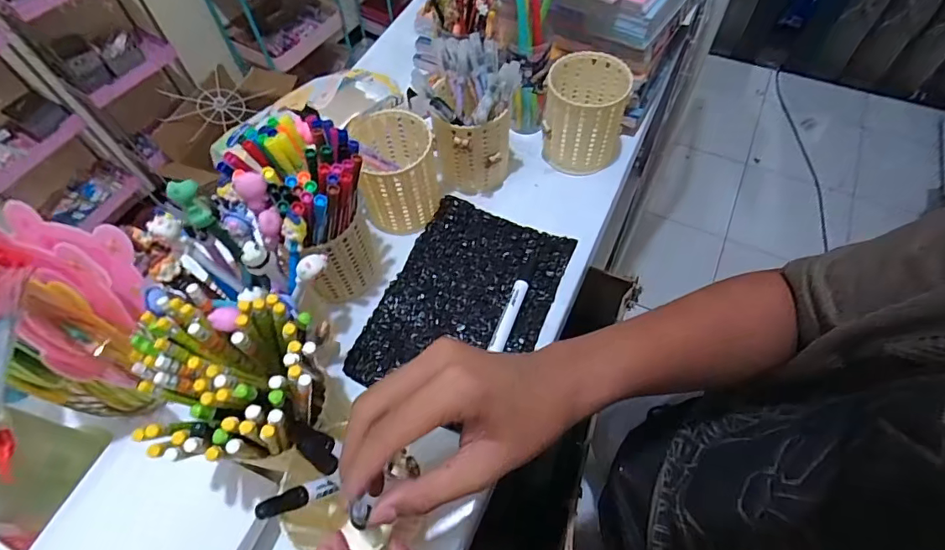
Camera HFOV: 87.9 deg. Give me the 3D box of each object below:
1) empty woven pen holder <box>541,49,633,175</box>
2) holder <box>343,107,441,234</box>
[{"bbox_3d":[0.123,-0.181,0.547,0.082,0.100,0.090,7,60,6],"label":"empty woven pen holder"},{"bbox_3d":[-0.080,-0.106,0.515,0.089,0.099,0.093,-9,60,-3],"label":"holder"}]

